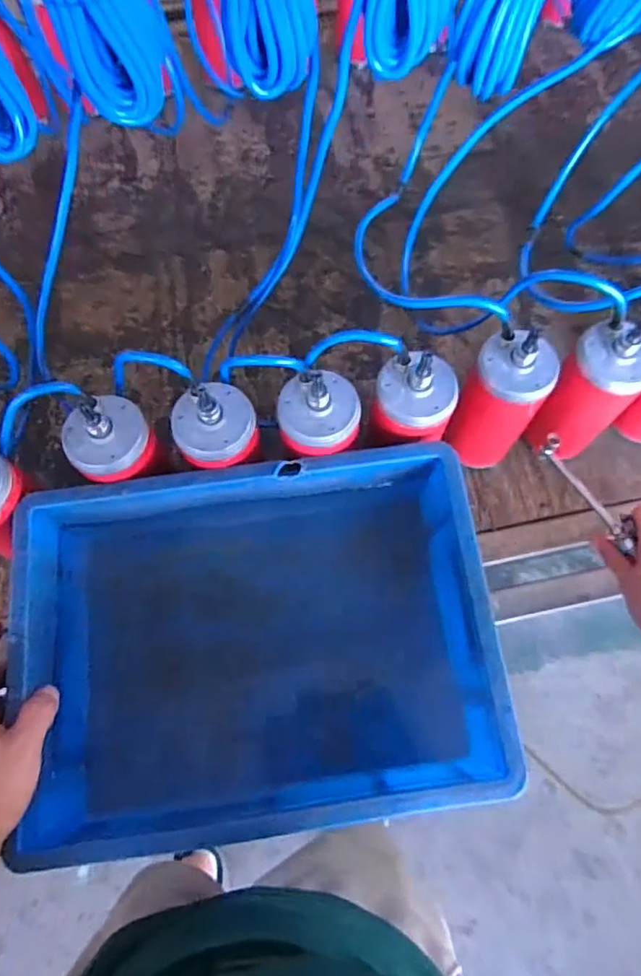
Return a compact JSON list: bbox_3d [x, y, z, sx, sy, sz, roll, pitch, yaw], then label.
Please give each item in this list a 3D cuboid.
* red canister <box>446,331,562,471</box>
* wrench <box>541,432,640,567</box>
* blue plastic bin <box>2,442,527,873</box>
[{"bbox_3d":[0.175,-0.076,0.588,0.075,0.161,0.090,24,73,9],"label":"red canister"},{"bbox_3d":[0.279,0.002,0.605,0.016,0.030,0.136,-32,74,-10],"label":"wrench"},{"bbox_3d":[-0.052,0.138,0.529,0.396,0.155,0.294,-7,70,-1],"label":"blue plastic bin"}]

